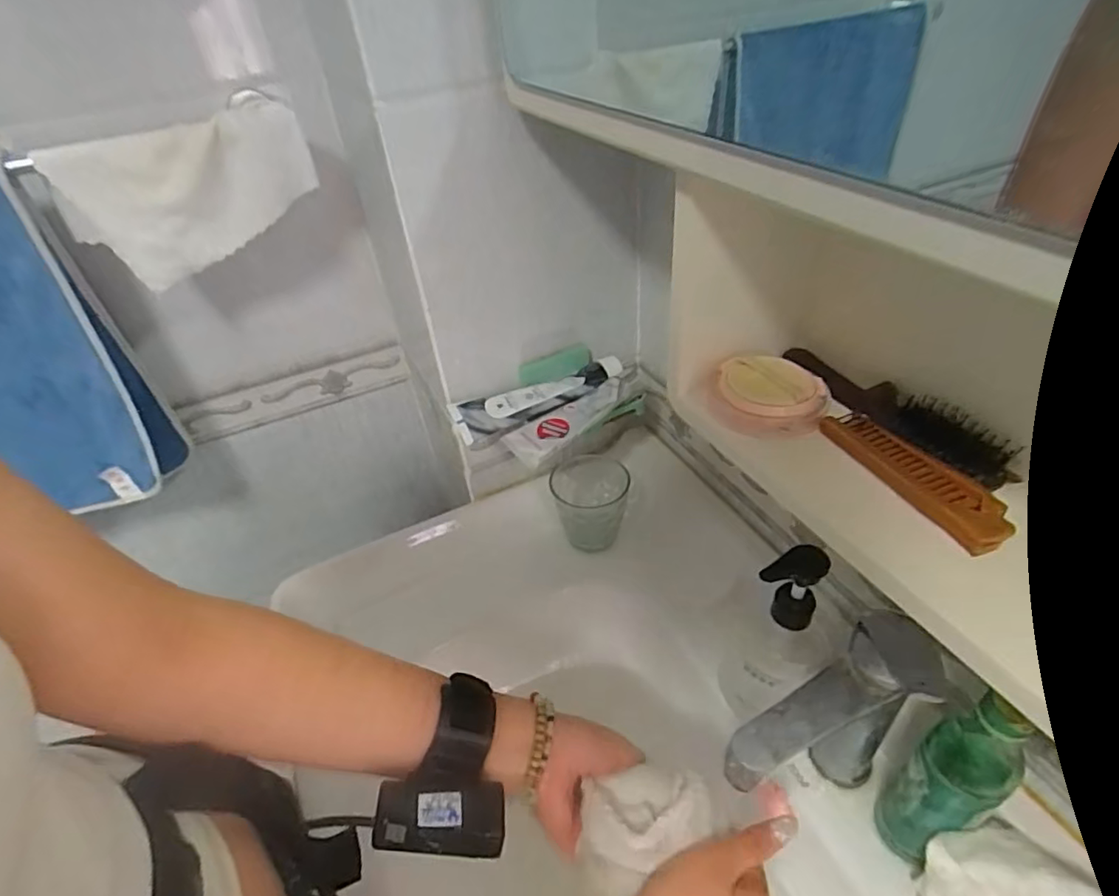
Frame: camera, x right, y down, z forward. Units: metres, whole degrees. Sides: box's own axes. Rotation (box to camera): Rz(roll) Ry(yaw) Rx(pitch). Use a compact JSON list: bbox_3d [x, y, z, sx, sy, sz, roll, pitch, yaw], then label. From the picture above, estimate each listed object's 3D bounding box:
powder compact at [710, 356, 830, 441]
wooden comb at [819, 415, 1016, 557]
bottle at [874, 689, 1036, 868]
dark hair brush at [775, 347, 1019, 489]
[{"bbox_3d":[0.137,-0.035,0.381,0.069,0.023,0.061,14,44,22],"label":"powder compact"},{"bbox_3d":[0.194,0.014,0.325,0.039,0.015,0.111,-20,42,-16],"label":"wooden comb"},{"bbox_3d":[0.251,0.217,0.377,0.033,0.183,0.043,-21,42,-17],"label":"bottle"},{"bbox_3d":[0.206,-0.024,0.362,0.035,0.024,0.139,-23,43,-19],"label":"dark hair brush"}]

